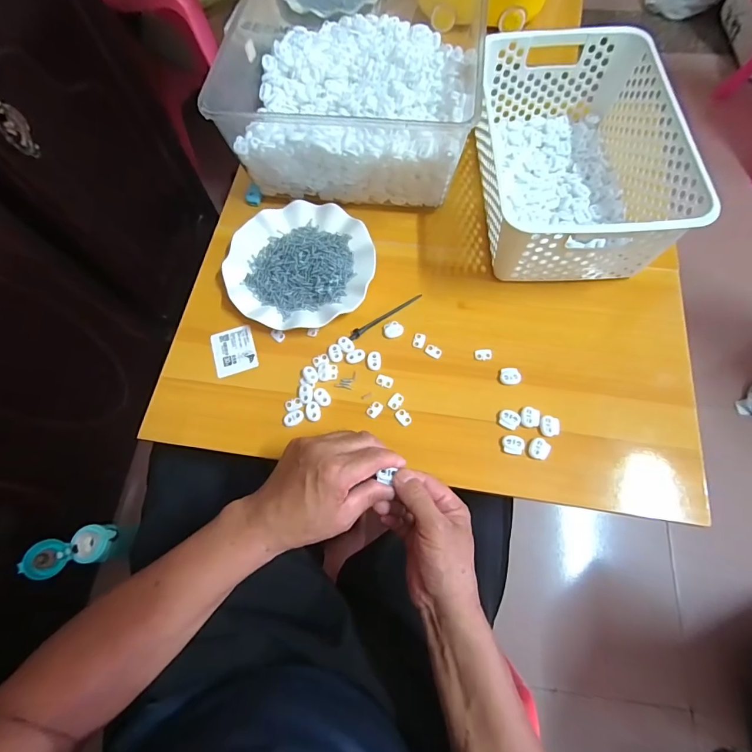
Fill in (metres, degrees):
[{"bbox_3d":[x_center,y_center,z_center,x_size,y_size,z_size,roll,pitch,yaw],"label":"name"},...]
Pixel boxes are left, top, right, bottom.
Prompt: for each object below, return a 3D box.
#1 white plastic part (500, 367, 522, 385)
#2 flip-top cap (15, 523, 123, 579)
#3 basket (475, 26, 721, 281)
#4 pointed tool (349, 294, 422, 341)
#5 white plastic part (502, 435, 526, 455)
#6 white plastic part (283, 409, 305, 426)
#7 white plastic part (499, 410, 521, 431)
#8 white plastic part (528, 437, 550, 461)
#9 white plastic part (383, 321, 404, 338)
[{"bbox_3d":[0.150,0.000,0.450,0.022,0.005,0.020,1,69,2],"label":"white plastic part"},{"bbox_3d":[-0.512,0.295,0.679,0.129,0.030,0.060,-14,66,-30],"label":"flip-top cap"},{"bbox_3d":[0.234,-0.263,0.492,0.194,0.115,0.304,1,69,3],"label":"basket"},{"bbox_3d":[0.012,-0.073,0.488,0.103,0.005,0.010,-32,71,-10],"label":"pointed tool"},{"bbox_3d":[0.143,0.071,0.420,0.021,0.005,0.018,9,69,6],"label":"white plastic part"},{"bbox_3d":[-0.091,0.046,0.445,0.024,0.004,0.015,-31,71,-10],"label":"white plastic part"},{"bbox_3d":[0.144,0.047,0.434,0.022,0.004,0.020,29,72,13],"label":"white plastic part"},{"bbox_3d":[0.169,0.075,0.415,0.018,0.008,0.022,16,70,8],"label":"white plastic part"},{"bbox_3d":[0.020,-0.055,0.478,0.022,0.004,0.020,-1,68,2],"label":"white plastic part"}]

